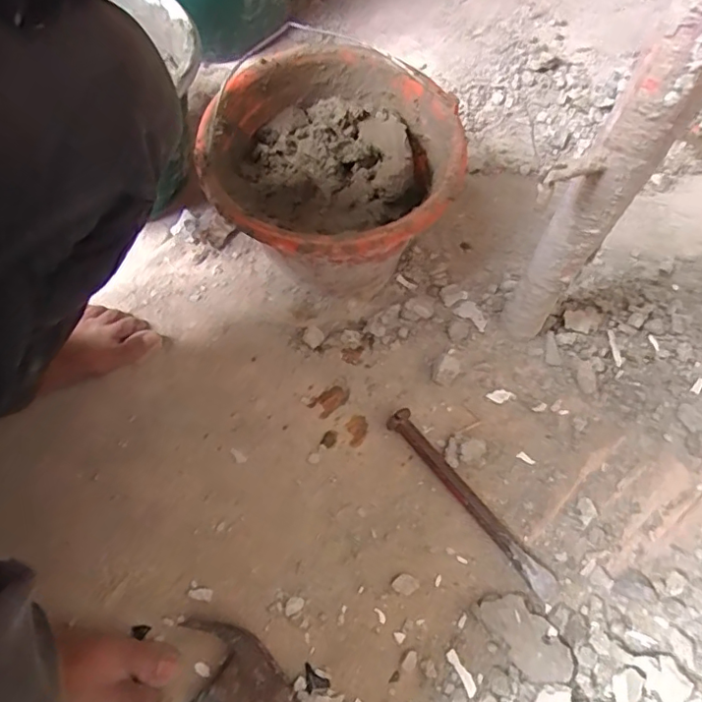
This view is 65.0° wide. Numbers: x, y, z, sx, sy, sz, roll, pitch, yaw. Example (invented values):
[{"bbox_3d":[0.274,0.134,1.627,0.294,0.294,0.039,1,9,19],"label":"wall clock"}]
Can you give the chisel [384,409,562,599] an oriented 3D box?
[{"bbox_3d":[0.107,0.135,0.501,0.022,0.027,0.202,-37,68,-16],"label":"chisel"}]

